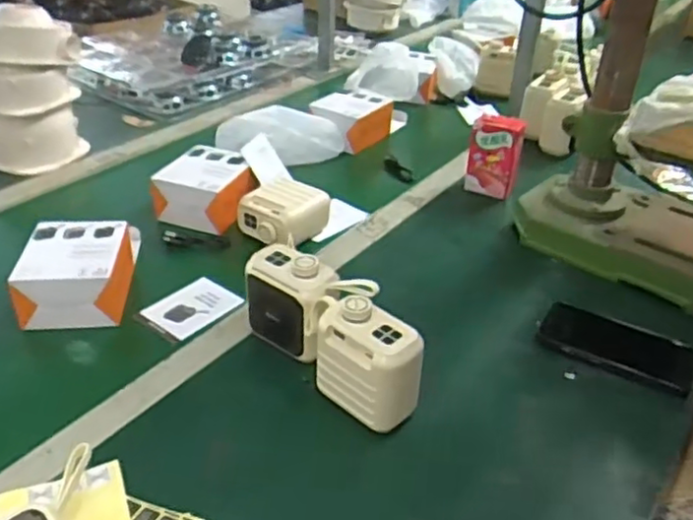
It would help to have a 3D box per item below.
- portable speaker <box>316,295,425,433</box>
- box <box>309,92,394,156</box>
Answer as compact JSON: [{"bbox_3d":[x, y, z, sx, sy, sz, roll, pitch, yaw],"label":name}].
[{"bbox_3d":[0.018,0.089,0.570,0.053,0.099,0.086,-24,41,-36],"label":"portable speaker"},{"bbox_3d":[0.007,-0.227,1.084,0.088,0.068,0.126,28,39,34],"label":"box"}]

